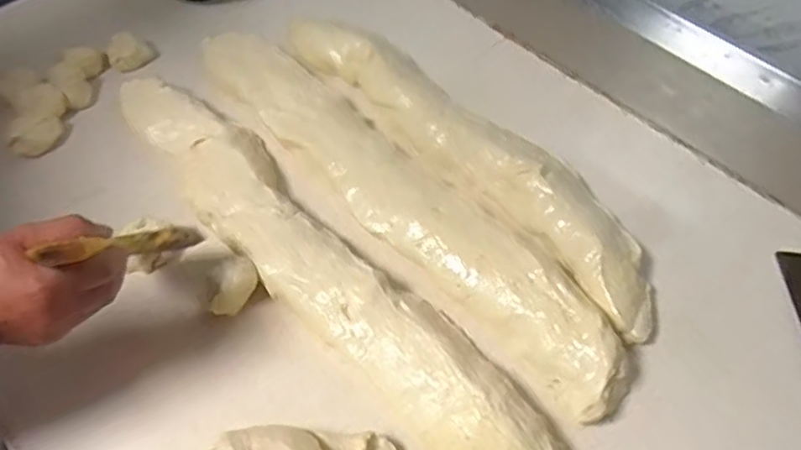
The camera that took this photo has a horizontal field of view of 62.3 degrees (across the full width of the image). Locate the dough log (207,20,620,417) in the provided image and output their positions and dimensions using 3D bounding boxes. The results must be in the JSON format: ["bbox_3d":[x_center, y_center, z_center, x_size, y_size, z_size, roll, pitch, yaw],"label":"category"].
[{"bbox_3d":[-0.016,-0.039,0.726,0.120,0.052,0.632,-35,62,-21],"label":"dough log"}]

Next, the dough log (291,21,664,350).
[{"bbox_3d":[0.069,-0.100,0.757,0.120,0.049,0.580,-34,61,-21],"label":"dough log"}]

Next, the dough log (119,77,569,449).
[{"bbox_3d":[-0.078,0.042,0.658,0.111,0.051,0.665,-38,63,-23],"label":"dough log"}]

